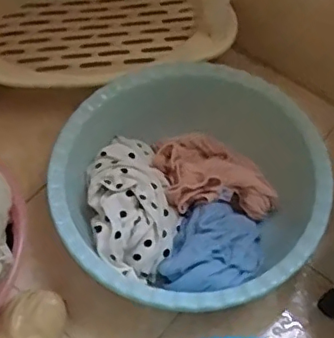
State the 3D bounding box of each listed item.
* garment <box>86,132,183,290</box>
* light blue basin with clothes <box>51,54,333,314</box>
[{"bbox_3d":[-0.050,0.044,0.804,0.118,0.069,0.212,-13,58,-6],"label":"garment"},{"bbox_3d":[0.035,0.026,0.813,0.359,0.100,0.371,-1,58,1],"label":"light blue basin with clothes"}]

